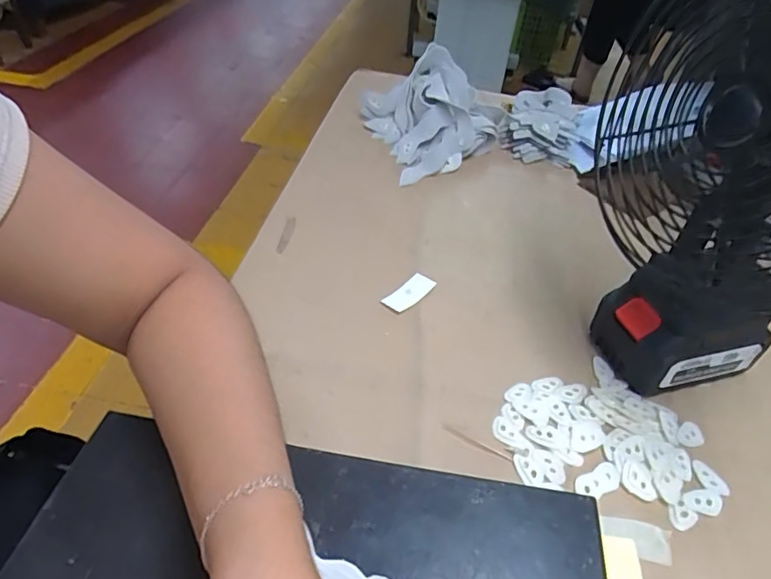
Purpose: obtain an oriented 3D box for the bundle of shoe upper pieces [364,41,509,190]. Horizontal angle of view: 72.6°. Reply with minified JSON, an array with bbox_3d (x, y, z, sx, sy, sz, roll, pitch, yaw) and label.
[{"bbox_3d":[0.067,-0.223,0.656,0.158,0.101,0.161,-14,46,-20],"label":"bundle of shoe upper pieces"}]

